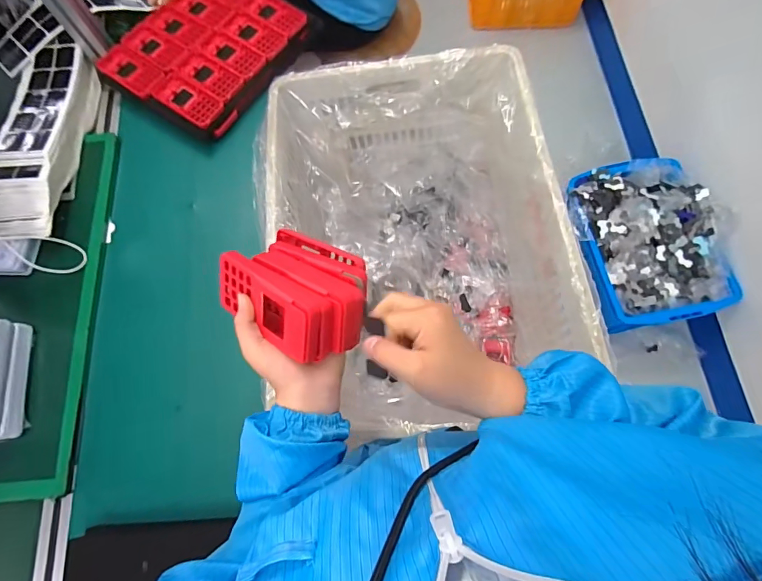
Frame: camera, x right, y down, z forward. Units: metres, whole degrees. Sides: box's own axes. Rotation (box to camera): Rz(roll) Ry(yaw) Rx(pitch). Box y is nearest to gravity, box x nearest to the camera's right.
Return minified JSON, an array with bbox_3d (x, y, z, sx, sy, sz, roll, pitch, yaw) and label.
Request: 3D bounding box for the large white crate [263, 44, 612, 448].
[{"bbox_3d":[0.042,-0.093,0.780,0.470,0.348,0.620,-7,72,-1],"label":"large white crate"}]

